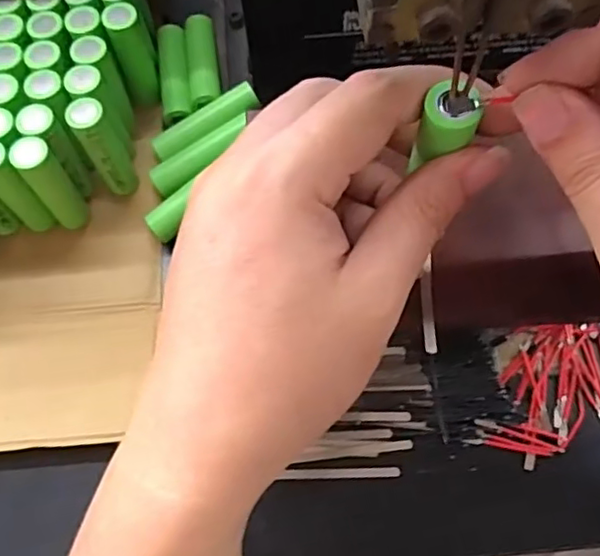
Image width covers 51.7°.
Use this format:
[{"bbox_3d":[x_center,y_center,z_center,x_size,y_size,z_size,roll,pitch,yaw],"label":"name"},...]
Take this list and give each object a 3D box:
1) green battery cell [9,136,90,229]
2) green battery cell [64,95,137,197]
[{"bbox_3d":[-0.129,-0.049,0.321,0.020,0.068,0.018,-40,75,-11],"label":"green battery cell"},{"bbox_3d":[-0.101,-0.067,0.323,0.018,0.061,0.021,-31,74,-8],"label":"green battery cell"}]

